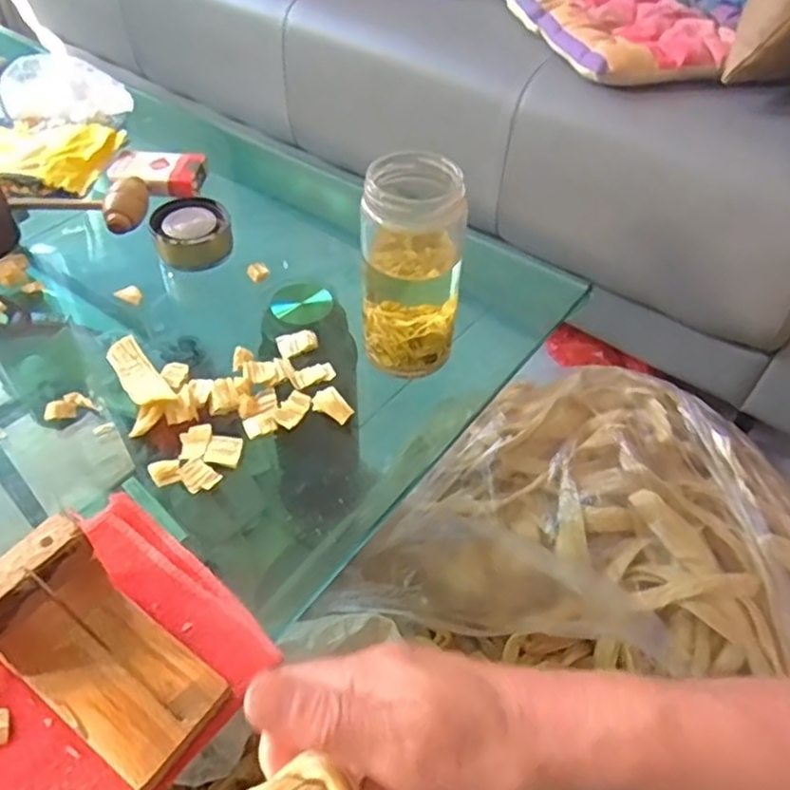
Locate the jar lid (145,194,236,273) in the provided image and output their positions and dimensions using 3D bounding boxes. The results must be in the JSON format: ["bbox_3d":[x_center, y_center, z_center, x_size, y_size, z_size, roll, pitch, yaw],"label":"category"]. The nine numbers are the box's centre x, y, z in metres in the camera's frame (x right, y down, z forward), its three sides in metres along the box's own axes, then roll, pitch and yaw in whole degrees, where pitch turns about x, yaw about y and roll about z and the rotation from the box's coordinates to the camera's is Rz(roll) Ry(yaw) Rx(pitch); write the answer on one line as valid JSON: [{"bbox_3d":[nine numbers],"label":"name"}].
[{"bbox_3d":[-0.180,-0.144,0.602,0.066,0.037,0.055,-13,51,-14],"label":"jar lid"}]

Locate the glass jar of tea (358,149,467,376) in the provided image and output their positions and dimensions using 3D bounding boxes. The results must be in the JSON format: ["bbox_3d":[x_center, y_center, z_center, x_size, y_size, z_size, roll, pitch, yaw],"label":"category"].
[{"bbox_3d":[0.013,-0.091,0.474,0.063,0.142,0.070,4,49,1],"label":"glass jar of tea"}]

